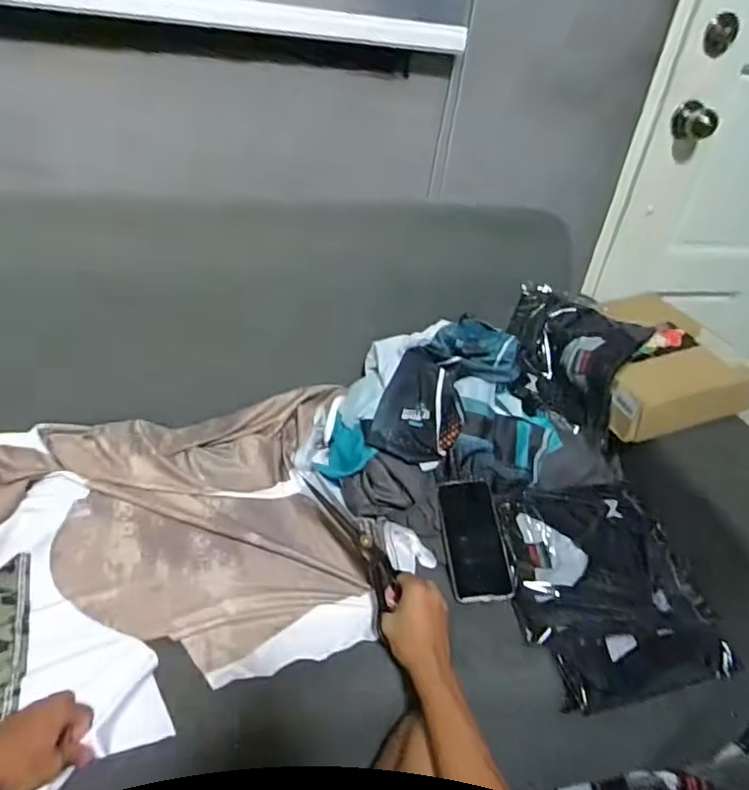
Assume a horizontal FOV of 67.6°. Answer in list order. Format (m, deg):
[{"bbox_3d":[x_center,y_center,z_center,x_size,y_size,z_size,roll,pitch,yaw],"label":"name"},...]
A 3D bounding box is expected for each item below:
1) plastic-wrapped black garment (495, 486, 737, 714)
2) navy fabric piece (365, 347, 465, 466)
[{"bbox_3d":[0.296,0.247,0.735,0.240,0.048,0.275,-10,49,-14],"label":"plastic-wrapped black garment"},{"bbox_3d":[0.072,0.015,0.836,0.124,0.029,0.176,21,65,13],"label":"navy fabric piece"}]

